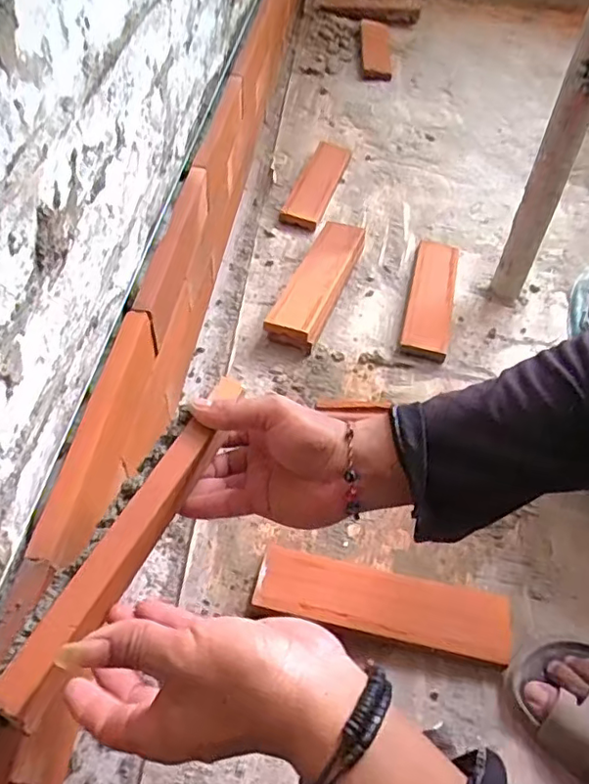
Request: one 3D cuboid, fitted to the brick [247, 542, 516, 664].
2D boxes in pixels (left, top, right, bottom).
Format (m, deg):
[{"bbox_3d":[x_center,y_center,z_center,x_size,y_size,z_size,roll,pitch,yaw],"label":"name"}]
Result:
[{"bbox_3d":[0.081,0.194,0.534,0.228,0.026,0.058,12,52,4],"label":"brick"}]

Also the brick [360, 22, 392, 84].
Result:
[{"bbox_3d":[0.171,-0.727,1.231,0.060,0.026,0.233,4,53,-1],"label":"brick"}]

